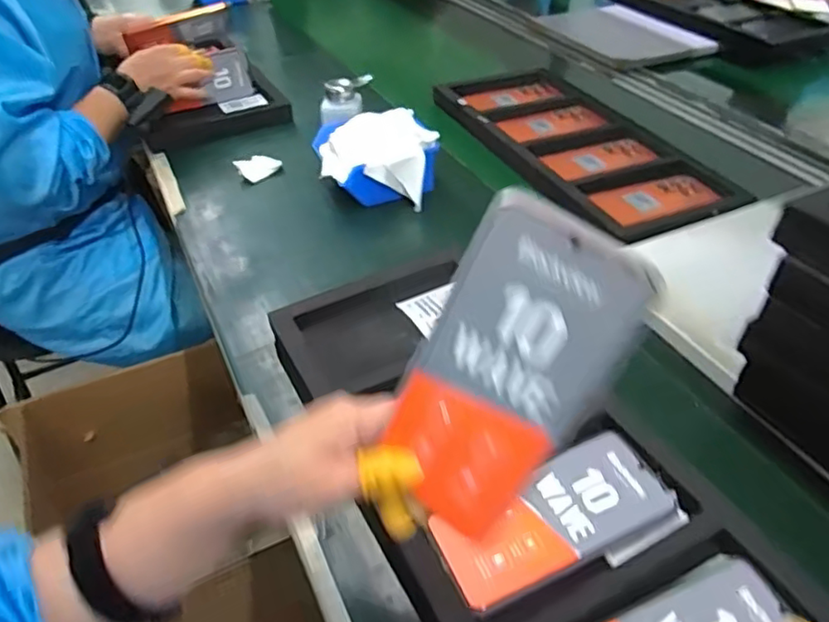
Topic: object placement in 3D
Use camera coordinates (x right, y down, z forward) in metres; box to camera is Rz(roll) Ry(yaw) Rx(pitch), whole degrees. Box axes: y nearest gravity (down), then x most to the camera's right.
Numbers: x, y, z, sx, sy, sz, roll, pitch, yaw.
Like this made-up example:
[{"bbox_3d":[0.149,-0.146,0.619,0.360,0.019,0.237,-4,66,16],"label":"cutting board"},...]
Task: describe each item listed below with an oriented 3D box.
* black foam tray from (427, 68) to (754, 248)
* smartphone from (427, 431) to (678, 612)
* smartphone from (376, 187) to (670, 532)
[{"bbox_3d":[0.226,-0.245,0.898,0.232,0.033,0.491,-16,44,-19],"label":"black foam tray"},{"bbox_3d":[0.099,0.144,0.432,0.168,0.006,0.072,-17,44,-20],"label":"smartphone"},{"bbox_3d":[0.040,0.032,0.287,0.076,0.166,0.012,33,26,15],"label":"smartphone"}]

